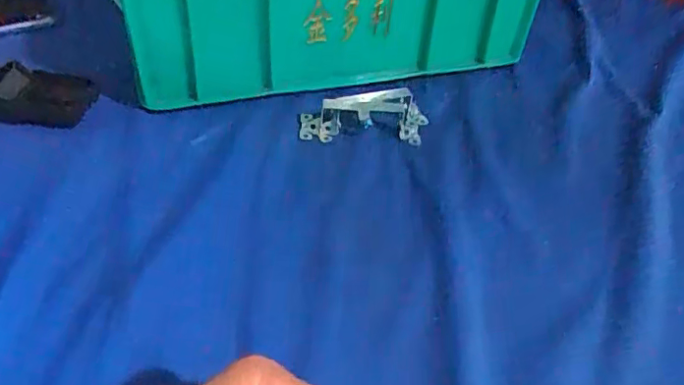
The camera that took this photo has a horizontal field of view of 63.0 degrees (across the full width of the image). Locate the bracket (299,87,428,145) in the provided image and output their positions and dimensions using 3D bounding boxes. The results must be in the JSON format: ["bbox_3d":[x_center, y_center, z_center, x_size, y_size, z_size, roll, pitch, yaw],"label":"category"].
[{"bbox_3d":[0.023,-0.069,0.491,0.116,0.036,0.033,-4,42,-9],"label":"bracket"}]

